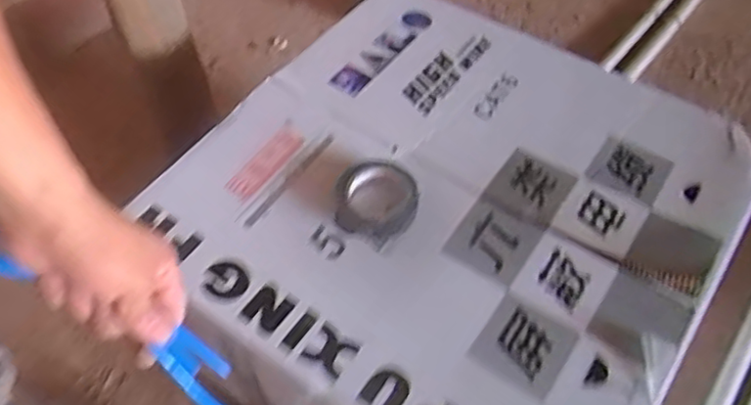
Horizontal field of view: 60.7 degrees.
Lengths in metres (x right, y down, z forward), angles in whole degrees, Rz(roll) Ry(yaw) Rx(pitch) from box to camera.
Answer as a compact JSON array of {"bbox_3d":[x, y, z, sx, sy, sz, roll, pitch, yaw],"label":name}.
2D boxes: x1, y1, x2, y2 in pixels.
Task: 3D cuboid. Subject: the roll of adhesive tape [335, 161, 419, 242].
[{"bbox_3d":[0.000,-0.003,0.538,0.068,0.029,0.068,-2,52,2],"label":"roll of adhesive tape"}]

